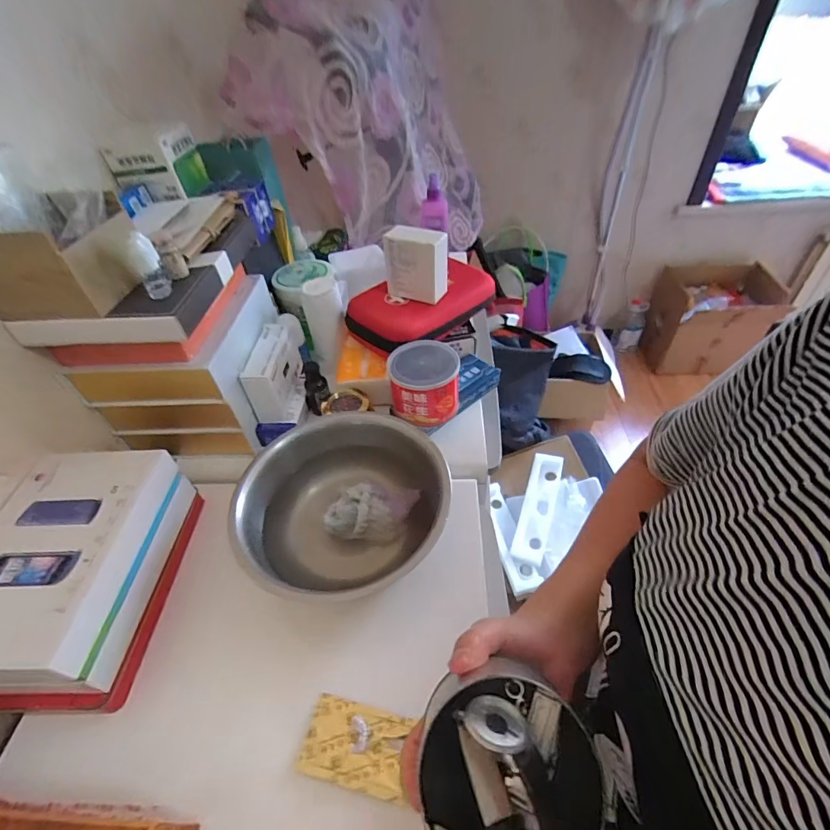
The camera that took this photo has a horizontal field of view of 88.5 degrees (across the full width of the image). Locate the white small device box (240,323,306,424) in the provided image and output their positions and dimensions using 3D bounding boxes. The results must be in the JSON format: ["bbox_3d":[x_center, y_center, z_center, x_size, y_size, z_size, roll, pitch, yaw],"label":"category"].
[{"bbox_3d":[-0.179,-0.056,0.558,0.048,0.082,0.122,-5,46,1],"label":"white small device box"}]

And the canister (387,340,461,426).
[{"bbox_3d":[0.012,-0.042,0.518,0.080,0.068,0.082,-2,46,4],"label":"canister"}]

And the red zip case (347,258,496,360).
[{"bbox_3d":[0.017,-0.155,0.606,0.213,0.052,0.133,-35,53,-25],"label":"red zip case"}]

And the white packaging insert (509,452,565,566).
[{"bbox_3d":[0.351,0.255,1.203,0.084,0.031,0.313,14,64,18],"label":"white packaging insert"}]

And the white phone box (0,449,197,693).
[{"bbox_3d":[-0.299,0.127,0.377,0.148,0.063,0.199,-2,46,4],"label":"white phone box"}]

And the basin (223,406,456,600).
[{"bbox_3d":[-0.069,0.093,0.430,0.192,0.067,0.197,-3,46,3],"label":"basin"}]

